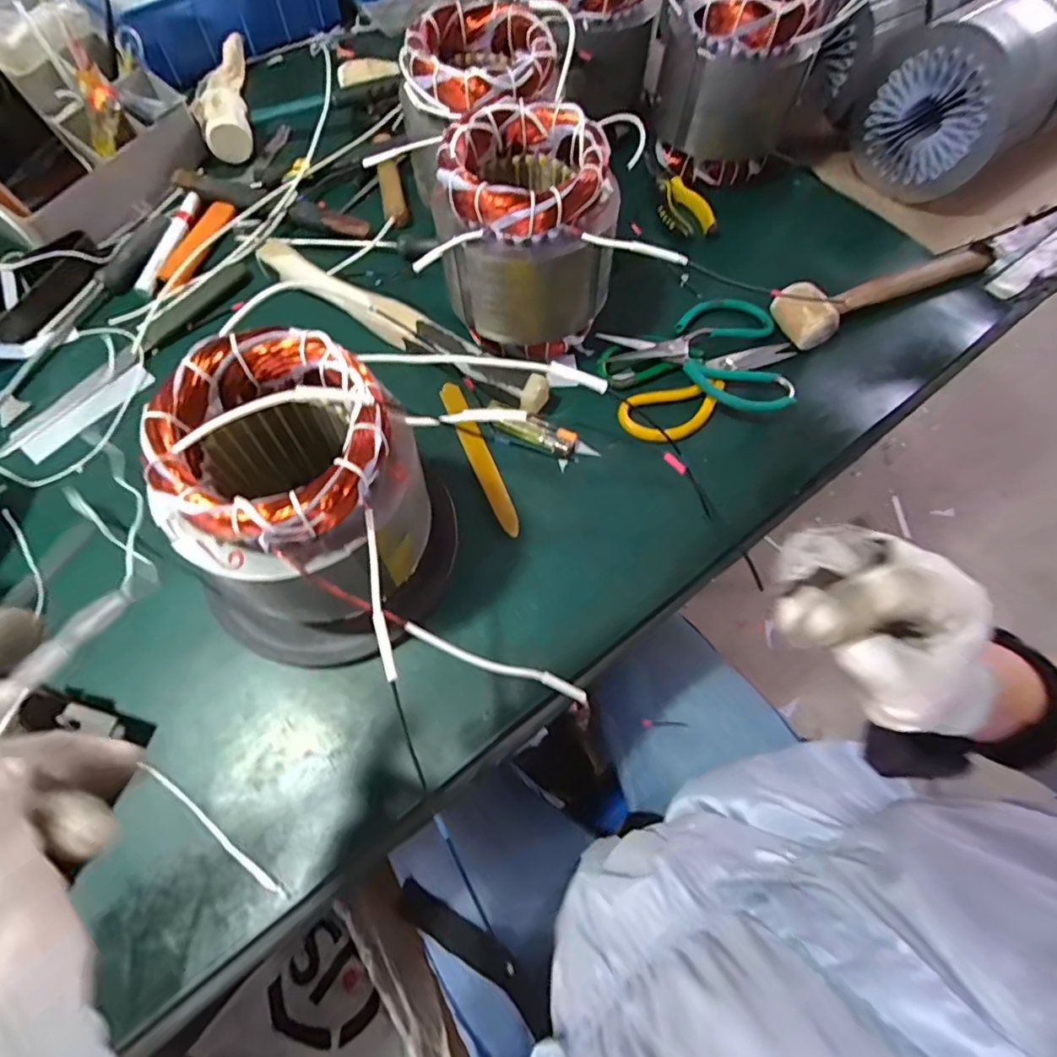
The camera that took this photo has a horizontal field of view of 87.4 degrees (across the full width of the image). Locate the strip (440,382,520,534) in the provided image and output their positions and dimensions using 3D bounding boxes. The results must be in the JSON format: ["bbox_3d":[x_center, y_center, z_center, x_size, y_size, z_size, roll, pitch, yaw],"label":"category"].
[{"bbox_3d":[-0.043,-0.065,0.492,0.021,0.005,0.162,-20,70,-10],"label":"strip"}]

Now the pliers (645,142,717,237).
[{"bbox_3d":[0.168,-0.400,0.656,0.054,0.024,0.154,-14,69,-8],"label":"pliers"}]

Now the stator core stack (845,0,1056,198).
[{"bbox_3d":[0.623,-0.587,0.683,0.435,0.159,0.171,-32,73,-16],"label":"stator core stack"}]

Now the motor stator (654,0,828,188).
[{"bbox_3d":[0.235,-0.517,0.632,0.159,0.168,0.144,21,68,6],"label":"motor stator"}]

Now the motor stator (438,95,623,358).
[{"bbox_3d":[0.002,-0.257,0.494,0.144,0.155,0.141,-2,68,-3],"label":"motor stator"}]

